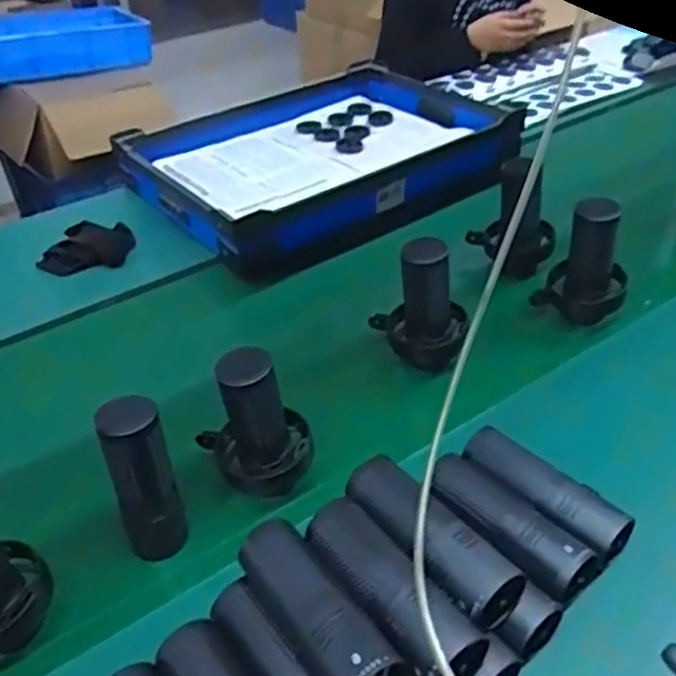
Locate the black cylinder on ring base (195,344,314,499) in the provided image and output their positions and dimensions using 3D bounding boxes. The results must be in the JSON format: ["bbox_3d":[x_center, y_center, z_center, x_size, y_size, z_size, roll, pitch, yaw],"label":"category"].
[{"bbox_3d":[-0.084,0.077,0.695,0.110,0.153,0.083,-12,40,-11],"label":"black cylinder on ring base"}]

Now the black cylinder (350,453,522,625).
[{"bbox_3d":[0.069,0.163,0.586,0.062,0.050,0.168,-30,46,-29],"label":"black cylinder"}]

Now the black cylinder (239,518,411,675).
[{"bbox_3d":[-0.021,0.211,0.543,0.059,0.066,0.170,-27,45,-26],"label":"black cylinder"}]

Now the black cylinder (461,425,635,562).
[{"bbox_3d":[0.188,0.142,0.660,0.159,0.041,0.051,27,47,37],"label":"black cylinder"}]

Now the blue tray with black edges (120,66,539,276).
[{"bbox_3d":[-0.037,-0.374,1.359,0.691,0.094,0.560,-25,44,-25],"label":"blue tray with black edges"}]

